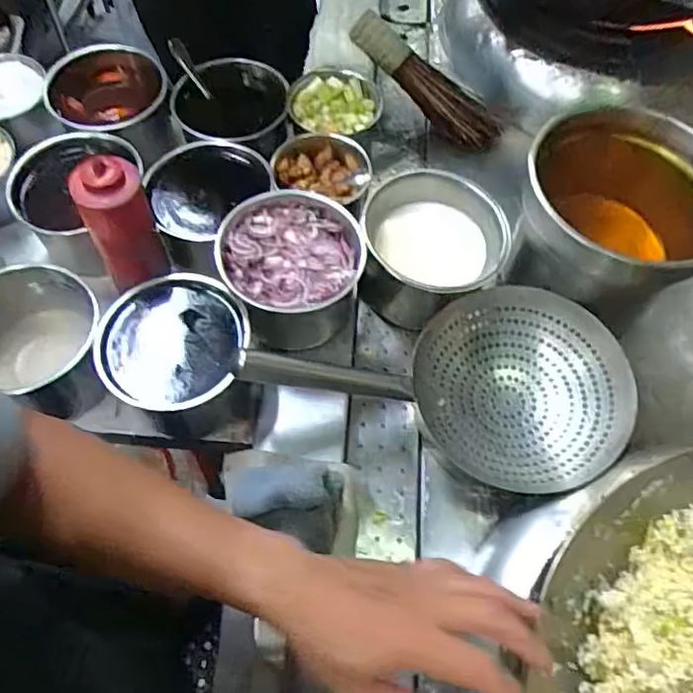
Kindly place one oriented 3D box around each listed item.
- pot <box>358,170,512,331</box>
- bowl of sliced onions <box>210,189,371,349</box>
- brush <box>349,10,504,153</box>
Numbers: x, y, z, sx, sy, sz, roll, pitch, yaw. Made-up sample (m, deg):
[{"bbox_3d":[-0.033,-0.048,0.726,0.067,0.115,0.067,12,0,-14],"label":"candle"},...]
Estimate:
[{"bbox_3d":[0.107,-0.123,0.775,0.175,0.109,0.172,1,63,-3],"label":"pot"},{"bbox_3d":[-0.063,-0.090,0.713,0.156,0.096,0.159,1,63,-3],"label":"bowl of sliced onions"},{"bbox_3d":[0.125,-0.403,0.937,0.267,0.070,0.056,38,65,-10],"label":"brush"}]

